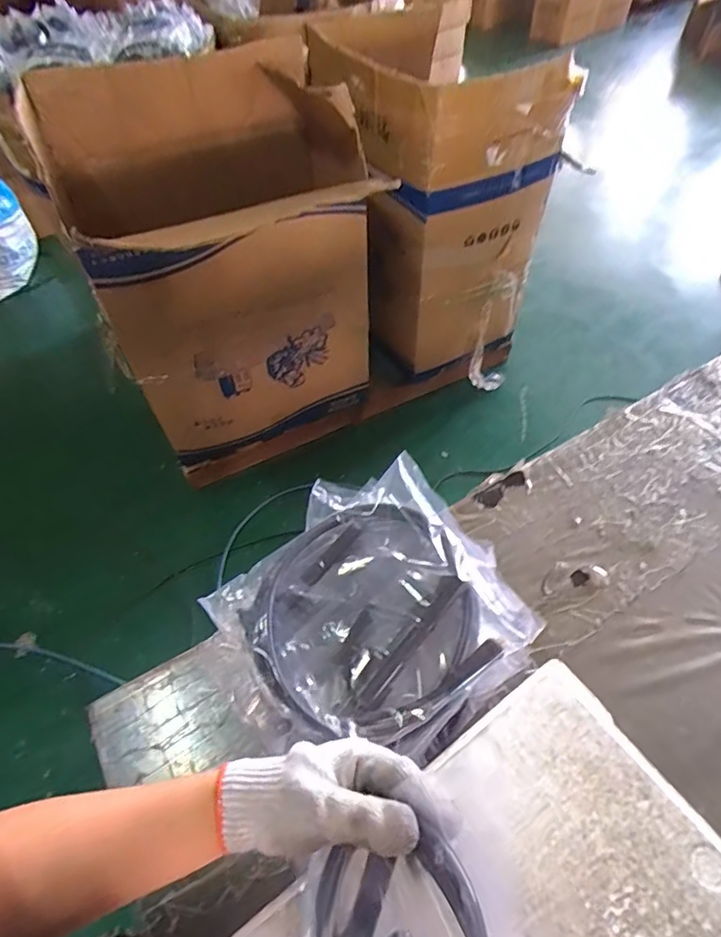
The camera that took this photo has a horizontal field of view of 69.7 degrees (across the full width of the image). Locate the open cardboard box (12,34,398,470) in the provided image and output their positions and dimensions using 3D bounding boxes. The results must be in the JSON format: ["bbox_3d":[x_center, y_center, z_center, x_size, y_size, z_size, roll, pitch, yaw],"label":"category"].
[{"bbox_3d":[-0.355,-0.509,1.441,0.672,0.910,0.544,-19,54,-13],"label":"open cardboard box"}]

